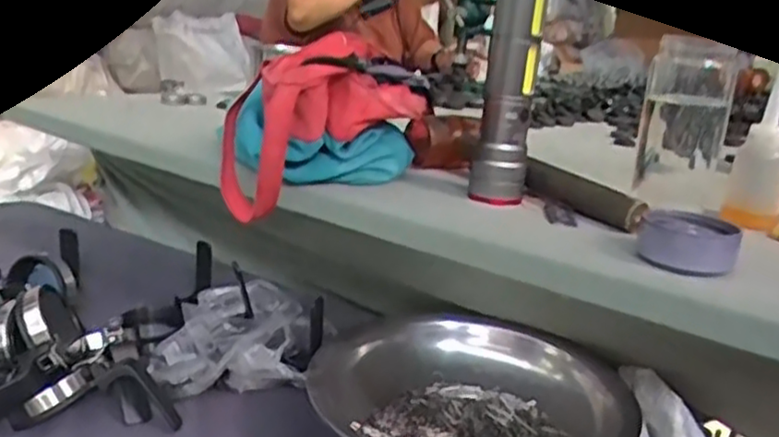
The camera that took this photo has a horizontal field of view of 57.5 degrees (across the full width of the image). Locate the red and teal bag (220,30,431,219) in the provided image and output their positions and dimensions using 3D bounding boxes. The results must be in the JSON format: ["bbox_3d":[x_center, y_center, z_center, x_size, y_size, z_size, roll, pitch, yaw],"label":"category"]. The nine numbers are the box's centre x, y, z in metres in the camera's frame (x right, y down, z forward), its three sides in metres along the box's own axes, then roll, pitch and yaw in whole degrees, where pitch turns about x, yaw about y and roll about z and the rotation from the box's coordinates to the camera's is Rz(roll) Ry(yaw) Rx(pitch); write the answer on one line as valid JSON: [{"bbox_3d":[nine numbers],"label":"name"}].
[{"bbox_3d":[-0.055,-0.084,0.659,0.193,0.140,0.174,2,17,-11],"label":"red and teal bag"}]

